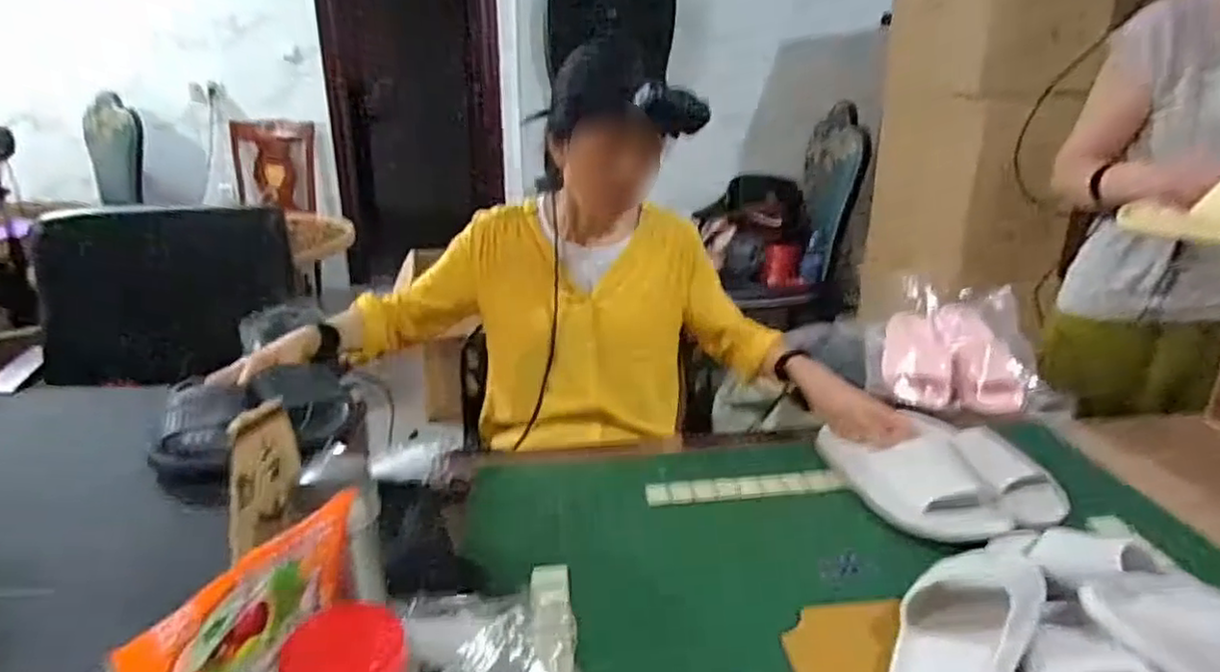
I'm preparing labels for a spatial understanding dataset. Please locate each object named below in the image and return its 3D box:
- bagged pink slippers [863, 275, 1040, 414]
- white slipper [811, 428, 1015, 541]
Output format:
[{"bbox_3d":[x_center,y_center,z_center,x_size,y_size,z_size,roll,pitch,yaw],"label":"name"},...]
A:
[{"bbox_3d":[0.590,-0.001,1.169,0.279,0.116,0.334,7,22,15],"label":"bagged pink slippers"},{"bbox_3d":[0.377,0.170,0.873,0.118,0.079,0.267,-8,23,-20],"label":"white slipper"}]

